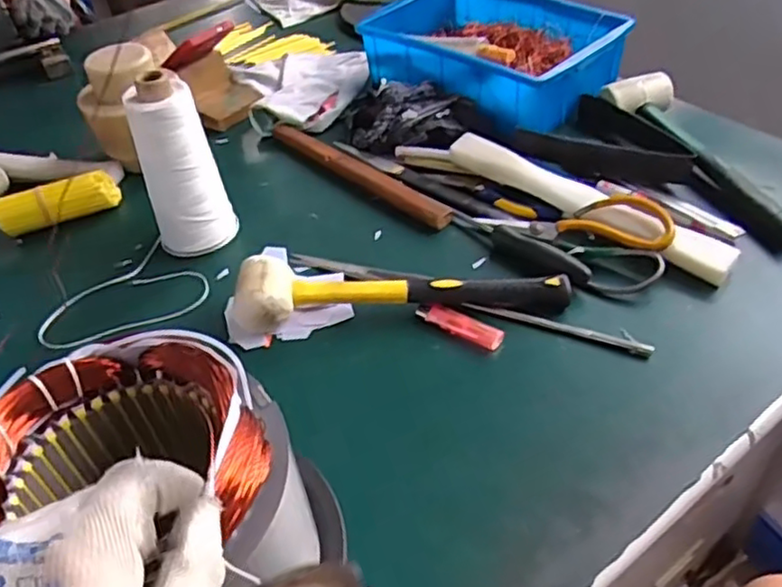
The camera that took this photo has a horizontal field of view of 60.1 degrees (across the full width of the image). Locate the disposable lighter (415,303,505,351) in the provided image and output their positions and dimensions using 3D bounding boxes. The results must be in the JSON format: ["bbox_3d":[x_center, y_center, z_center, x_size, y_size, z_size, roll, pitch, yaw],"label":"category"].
[{"bbox_3d":[0.059,0.026,0.574,0.078,0.012,0.025,21,50,26],"label":"disposable lighter"}]

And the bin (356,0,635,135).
[{"bbox_3d":[0.127,-0.315,0.864,0.297,0.076,0.211,31,55,33],"label":"bin"}]

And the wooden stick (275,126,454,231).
[{"bbox_3d":[-0.040,-0.134,0.750,0.029,0.017,0.278,-35,50,-27],"label":"wooden stick"}]

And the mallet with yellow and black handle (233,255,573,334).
[{"bbox_3d":[0.009,-0.007,0.582,0.286,0.055,0.059,-6,44,1],"label":"mallet with yellow and black handle"}]

